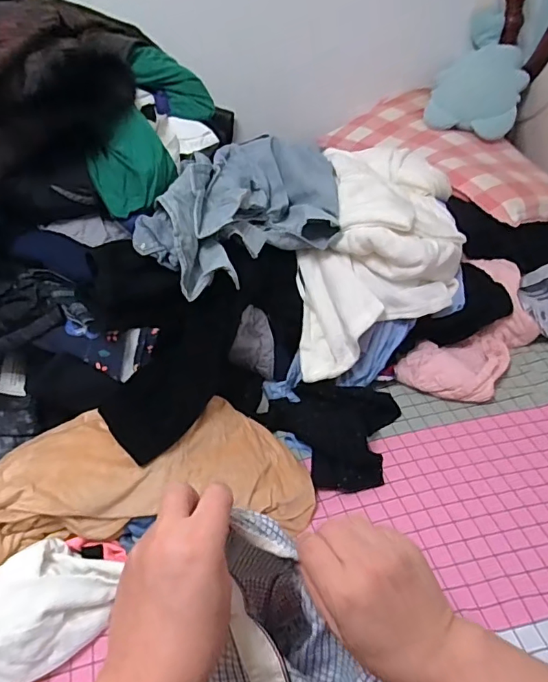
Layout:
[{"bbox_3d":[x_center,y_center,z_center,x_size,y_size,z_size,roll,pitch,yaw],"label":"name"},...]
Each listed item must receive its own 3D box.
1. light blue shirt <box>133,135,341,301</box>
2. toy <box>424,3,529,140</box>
[{"bbox_3d":[-0.041,-0.281,0.950,0.264,0.149,0.517,4,41,13],"label":"light blue shirt"},{"bbox_3d":[0.611,-0.795,1.461,0.260,0.261,0.279,12,41,25],"label":"toy"}]

